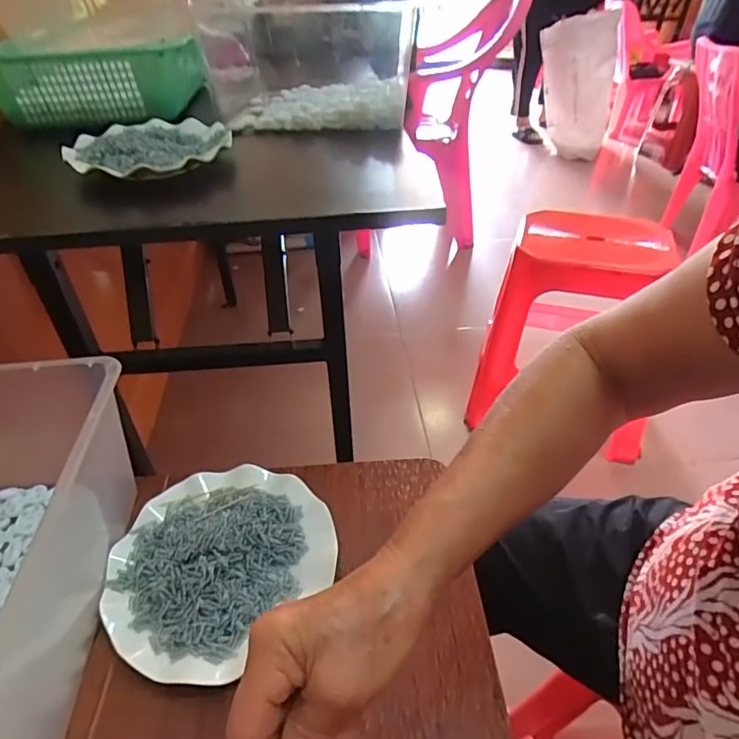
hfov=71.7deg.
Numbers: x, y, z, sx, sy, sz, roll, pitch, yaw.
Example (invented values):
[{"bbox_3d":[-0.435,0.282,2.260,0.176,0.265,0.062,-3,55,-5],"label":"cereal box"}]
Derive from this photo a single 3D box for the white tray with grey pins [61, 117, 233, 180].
[{"bbox_3d":[-0.259,-0.265,0.606,0.181,0.029,0.169,-13,41,-14],"label":"white tray with grey pins"}]

